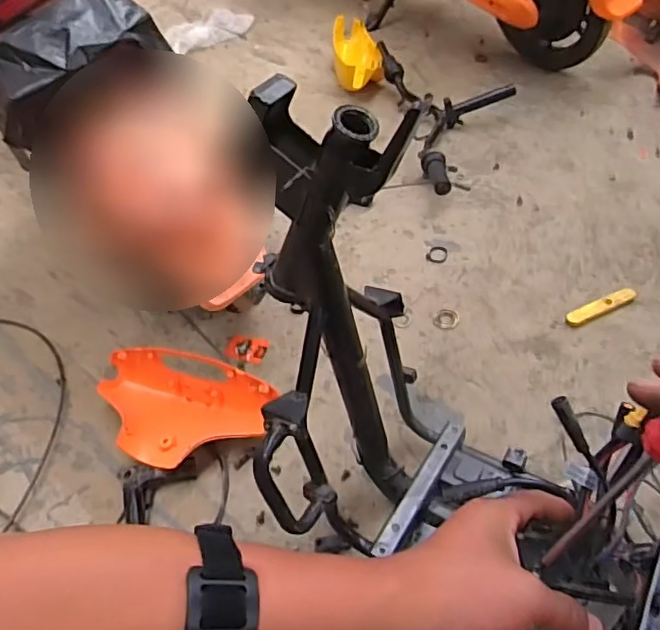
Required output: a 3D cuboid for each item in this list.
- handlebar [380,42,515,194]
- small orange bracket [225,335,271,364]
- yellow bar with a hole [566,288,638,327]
[{"bbox_3d":[0.304,-0.506,1.457,0.264,0.091,0.610,-10,49,-3],"label":"handlebar"},{"bbox_3d":[-0.148,0.062,1.071,0.074,0.009,0.049,12,52,16],"label":"small orange bracket"},{"bbox_3d":[0.492,-0.016,1.077,0.148,0.014,0.034,-22,51,-12],"label":"yellow bar with a hole"}]

